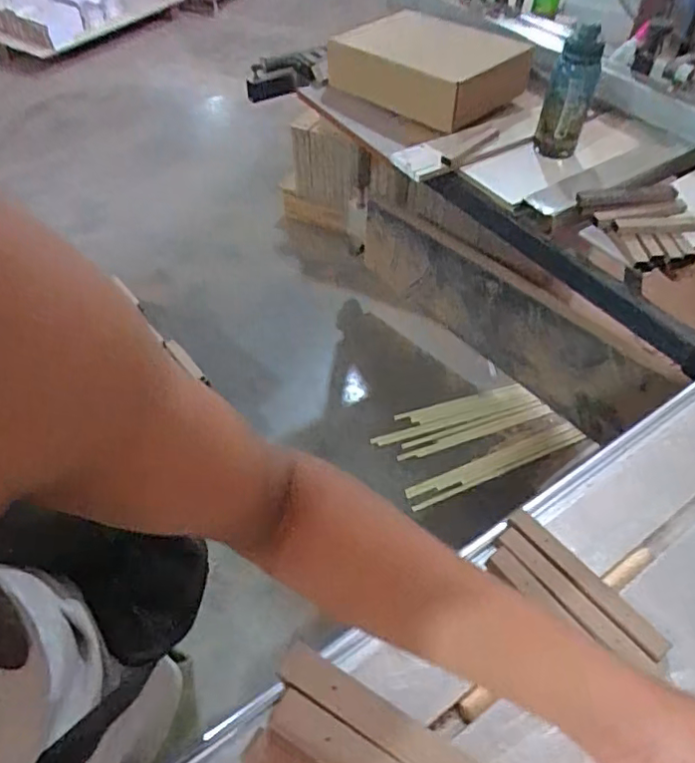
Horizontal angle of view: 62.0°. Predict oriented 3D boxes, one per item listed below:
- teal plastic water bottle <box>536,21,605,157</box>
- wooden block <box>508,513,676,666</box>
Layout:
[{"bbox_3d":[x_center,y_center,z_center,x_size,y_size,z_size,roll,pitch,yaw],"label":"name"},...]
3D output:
[{"bbox_3d":[0.418,-0.546,1.078,0.082,0.201,0.081,17,51,12],"label":"teal plastic water bottle"},{"bbox_3d":[0.233,0.195,0.568,0.024,0.013,0.174,-32,58,-25],"label":"wooden block"}]

